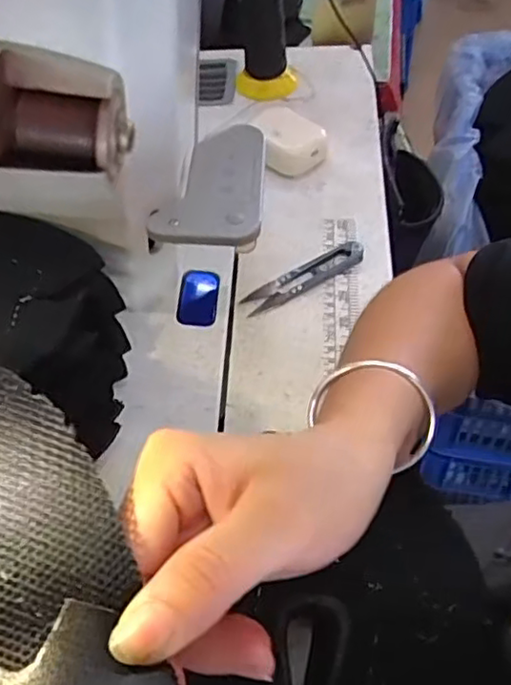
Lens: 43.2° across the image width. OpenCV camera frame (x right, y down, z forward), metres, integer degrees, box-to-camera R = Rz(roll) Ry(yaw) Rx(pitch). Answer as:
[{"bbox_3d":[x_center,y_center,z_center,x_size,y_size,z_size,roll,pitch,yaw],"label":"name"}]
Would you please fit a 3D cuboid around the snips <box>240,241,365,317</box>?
[{"bbox_3d":[0.038,-0.051,0.488,0.101,0.006,0.022,-27,55,-16],"label":"snips"}]

